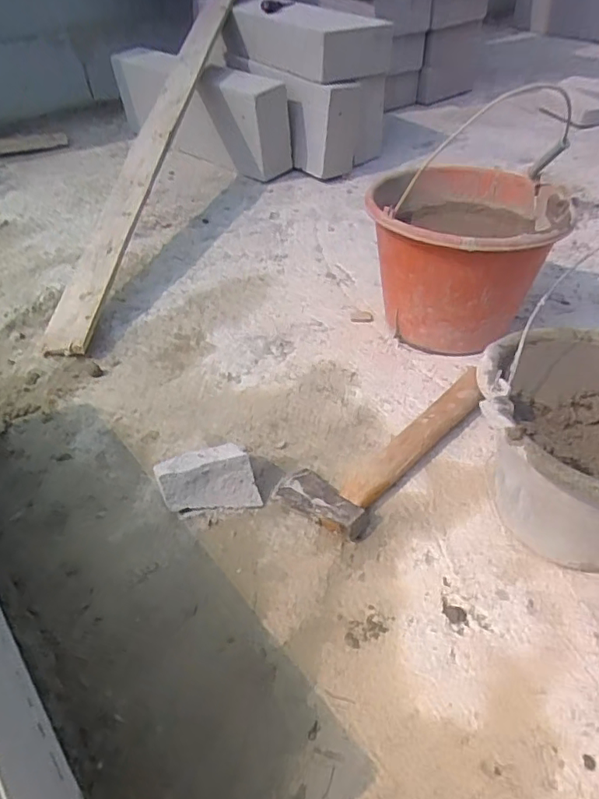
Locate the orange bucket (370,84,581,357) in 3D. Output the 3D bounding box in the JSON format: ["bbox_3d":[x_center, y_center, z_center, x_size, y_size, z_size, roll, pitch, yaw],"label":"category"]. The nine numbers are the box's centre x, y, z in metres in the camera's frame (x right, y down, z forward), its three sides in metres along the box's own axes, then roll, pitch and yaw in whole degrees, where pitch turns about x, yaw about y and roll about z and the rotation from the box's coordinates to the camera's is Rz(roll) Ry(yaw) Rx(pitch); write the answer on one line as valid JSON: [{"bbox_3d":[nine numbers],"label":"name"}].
[{"bbox_3d":[0.237,-0.201,0.848,0.255,0.214,0.257,-2,42,2],"label":"orange bucket"}]

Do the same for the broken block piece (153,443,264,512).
[{"bbox_3d":[-0.106,0.089,0.657,0.116,0.052,0.068,-5,40,-3],"label":"broken block piece"}]

